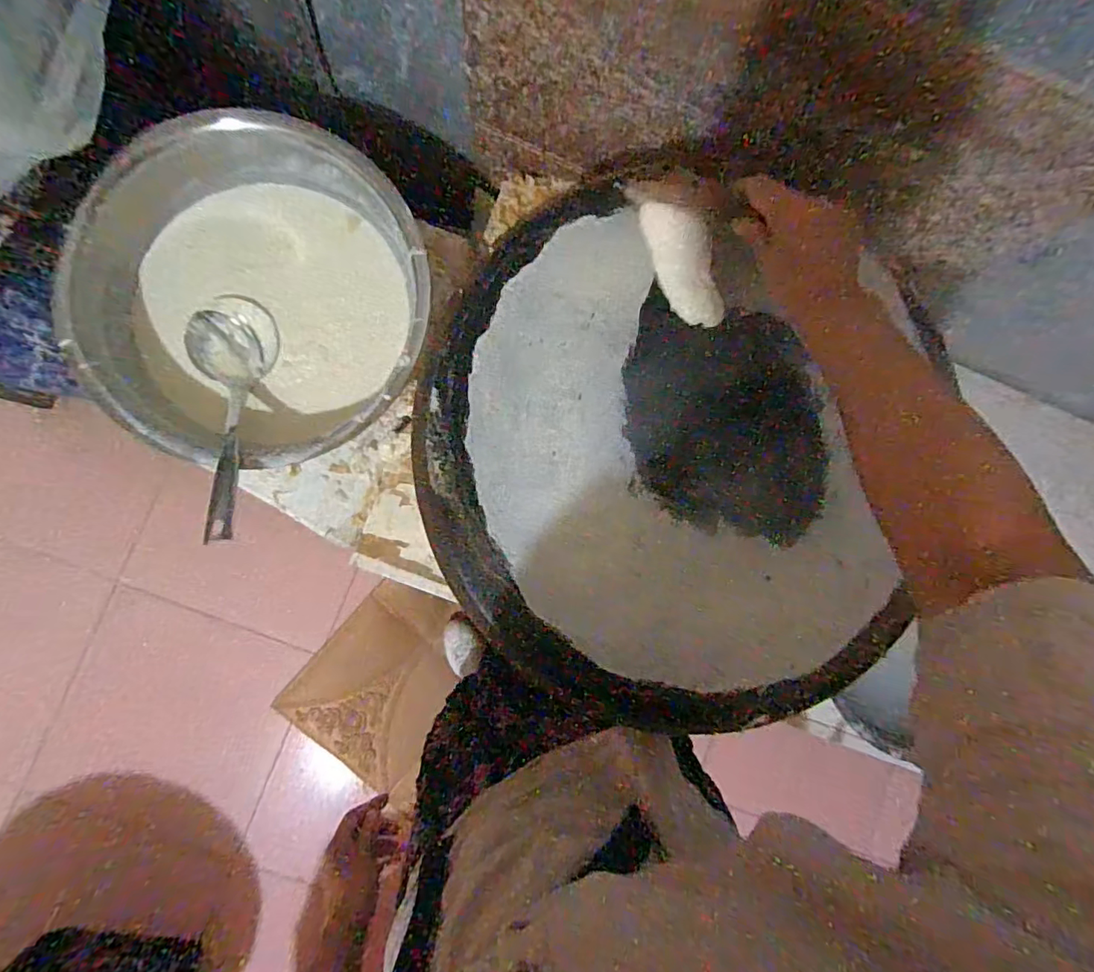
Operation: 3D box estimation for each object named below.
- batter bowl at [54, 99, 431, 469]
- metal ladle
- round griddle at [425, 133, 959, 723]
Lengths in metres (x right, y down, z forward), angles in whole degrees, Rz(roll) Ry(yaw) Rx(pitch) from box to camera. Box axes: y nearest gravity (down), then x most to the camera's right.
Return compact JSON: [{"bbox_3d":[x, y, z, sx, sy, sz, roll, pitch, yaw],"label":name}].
[{"bbox_3d":[-0.350,-0.232,0.664,0.391,0.130,0.377,0,87,-6],"label":"batter bowl"},{"bbox_3d":[-0.383,-0.078,0.623,0.072,0.070,0.323,-18,56,-2],"label":"metal ladle"},{"bbox_3d":[0.121,-0.033,0.497,0.465,0.024,0.486,0,87,-6],"label":"round griddle"}]

